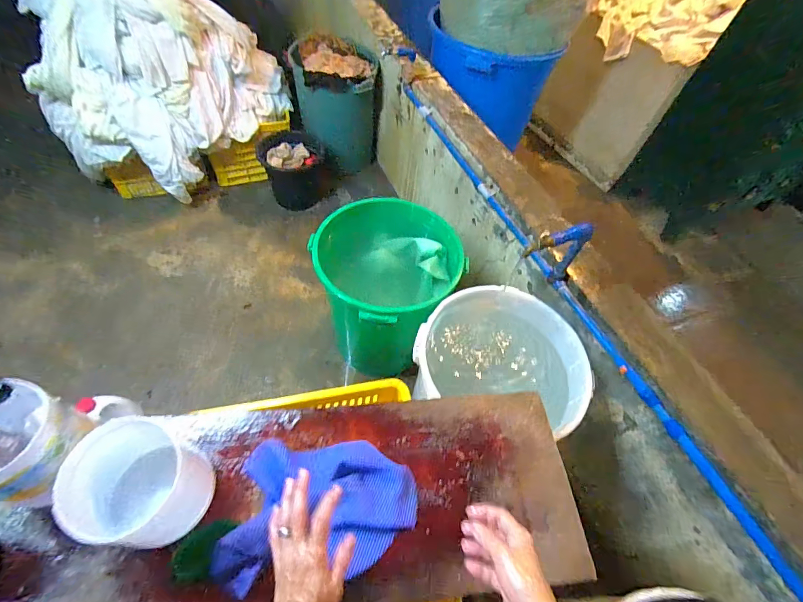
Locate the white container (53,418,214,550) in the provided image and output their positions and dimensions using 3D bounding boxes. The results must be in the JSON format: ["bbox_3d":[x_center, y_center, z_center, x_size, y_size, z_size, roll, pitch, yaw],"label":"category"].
[{"bbox_3d":[-0.381,0.273,0.574,0.141,0.155,0.156,14,65,4],"label":"white container"}]

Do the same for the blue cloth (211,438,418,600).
[{"bbox_3d":[-0.122,0.337,0.623,0.293,0.078,0.203,1,65,-2],"label":"blue cloth"}]

